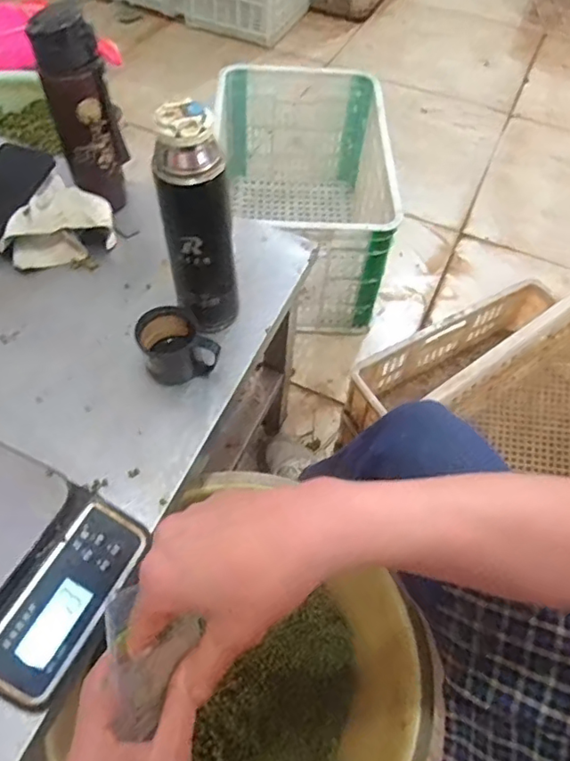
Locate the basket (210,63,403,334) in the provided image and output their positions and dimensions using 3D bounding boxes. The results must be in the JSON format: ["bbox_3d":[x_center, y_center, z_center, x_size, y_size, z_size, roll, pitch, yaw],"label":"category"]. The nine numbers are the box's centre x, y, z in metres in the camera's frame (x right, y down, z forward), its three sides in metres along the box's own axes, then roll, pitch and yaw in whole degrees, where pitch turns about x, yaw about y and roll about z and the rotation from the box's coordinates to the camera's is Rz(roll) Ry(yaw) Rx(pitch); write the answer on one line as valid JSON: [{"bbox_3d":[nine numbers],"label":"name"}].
[{"bbox_3d":[0.031,-0.392,1.228,0.335,0.298,0.548,0,55,-3],"label":"basket"}]

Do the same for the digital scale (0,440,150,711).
[{"bbox_3d":[-0.237,0.138,0.454,0.211,0.065,0.154,24,57,13],"label":"digital scale"}]

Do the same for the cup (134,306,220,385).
[{"bbox_3d":[-0.110,-0.040,0.587,0.080,0.054,0.072,-6,56,-8],"label":"cup"}]

